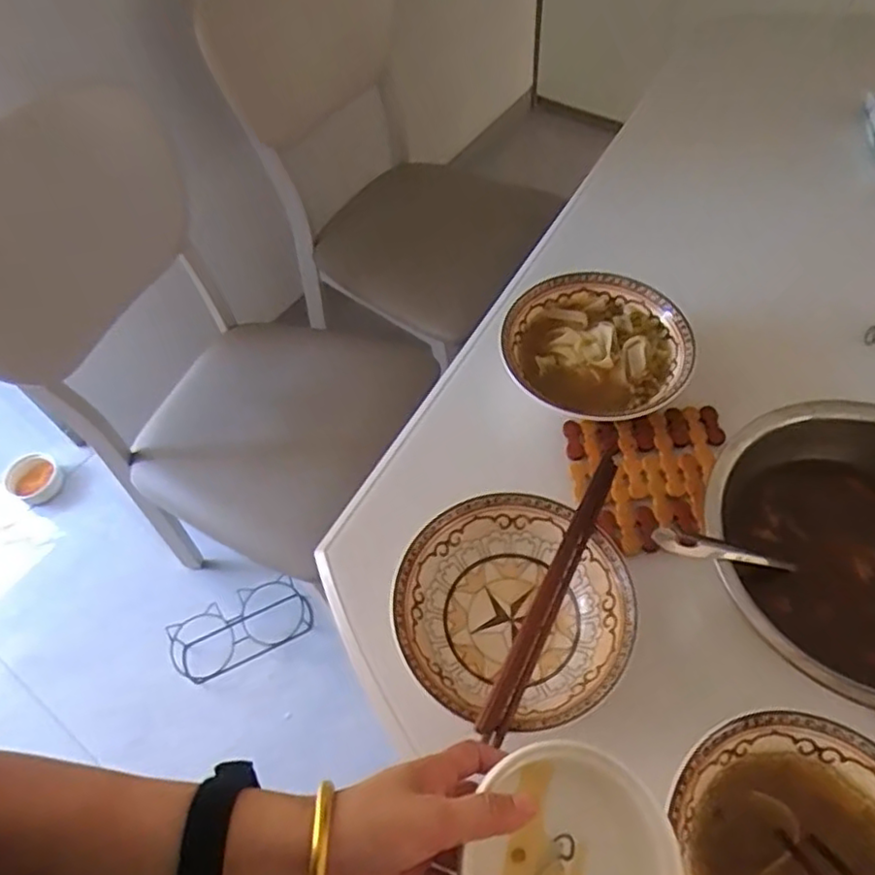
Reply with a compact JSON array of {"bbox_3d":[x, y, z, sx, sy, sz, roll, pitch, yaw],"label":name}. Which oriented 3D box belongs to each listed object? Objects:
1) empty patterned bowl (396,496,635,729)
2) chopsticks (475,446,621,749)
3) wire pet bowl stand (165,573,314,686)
[{"bbox_3d":[0.058,0.136,0.506,0.172,0.053,0.172,-2,57,4],"label":"empty patterned bowl"},{"bbox_3d":[0.091,0.106,0.487,0.019,0.013,0.238,23,61,18],"label":"chopsticks"},{"bbox_3d":[-0.392,0.380,1.282,0.278,0.074,0.115,-24,59,-10],"label":"wire pet bowl stand"}]

